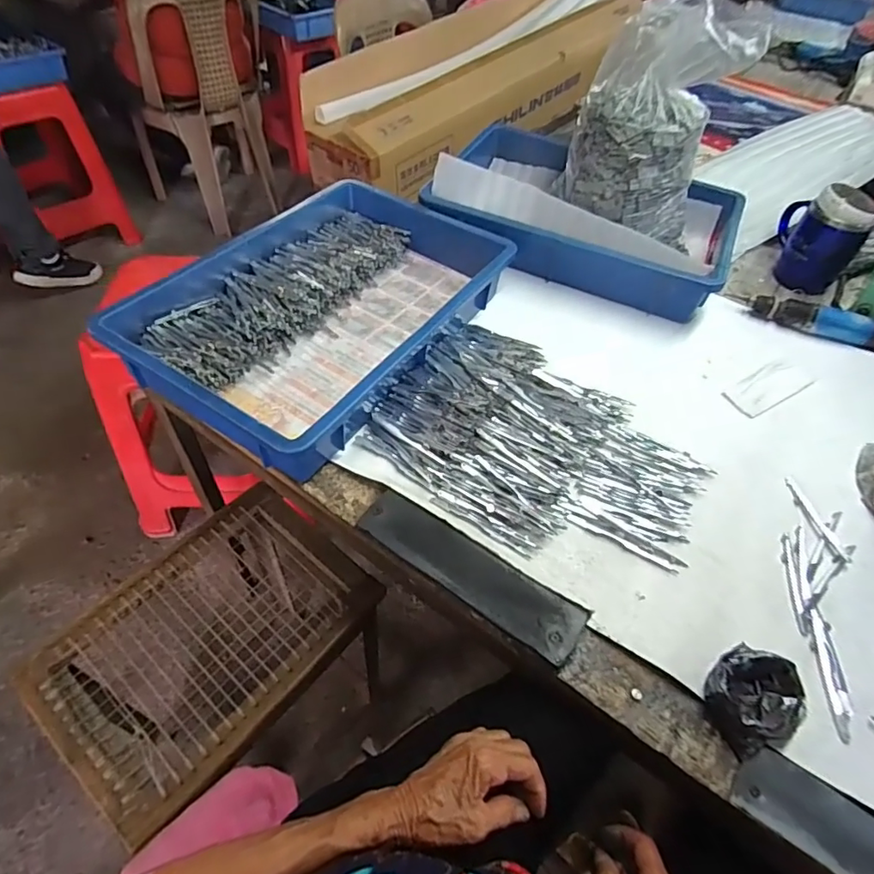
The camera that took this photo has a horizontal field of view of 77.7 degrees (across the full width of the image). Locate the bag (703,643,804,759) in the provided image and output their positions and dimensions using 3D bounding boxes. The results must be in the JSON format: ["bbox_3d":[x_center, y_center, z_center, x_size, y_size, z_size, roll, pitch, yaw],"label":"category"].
[{"bbox_3d":[0.242,0.197,0.413,0.068,0.033,0.064,-22,56,-22],"label":"bag"}]

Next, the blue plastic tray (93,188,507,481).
[{"bbox_3d":[-0.129,-0.165,0.655,0.298,0.082,0.443,28,54,17],"label":"blue plastic tray"}]

